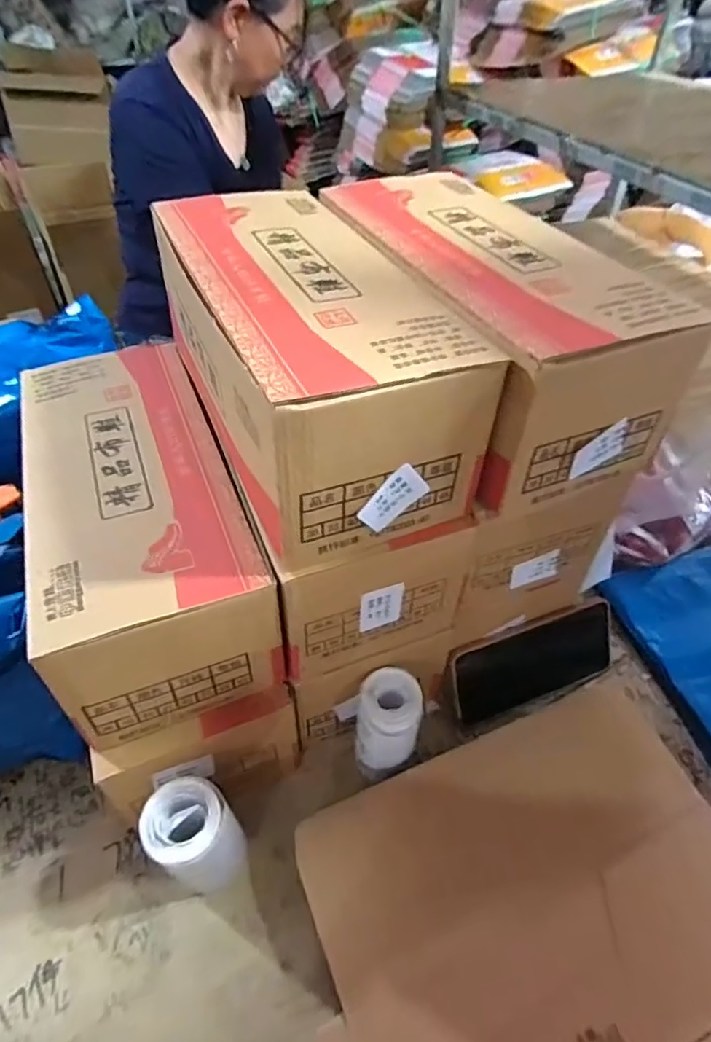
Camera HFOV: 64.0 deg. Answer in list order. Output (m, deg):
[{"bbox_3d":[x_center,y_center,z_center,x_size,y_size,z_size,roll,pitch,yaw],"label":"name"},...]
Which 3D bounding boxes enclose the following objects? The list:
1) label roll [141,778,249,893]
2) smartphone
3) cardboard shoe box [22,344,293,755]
[{"bbox_3d":[-0.103,0.210,0.376,0.053,0.100,0.055,-19,48,-19],"label":"label roll"},{"bbox_3d":[0.158,0.121,0.493,0.167,0.075,0.016,-14,19,-16],"label":"smartphone"},{"bbox_3d":[-0.158,-0.005,0.424,0.126,0.108,0.293,-16,47,-17],"label":"cardboard shoe box"}]

